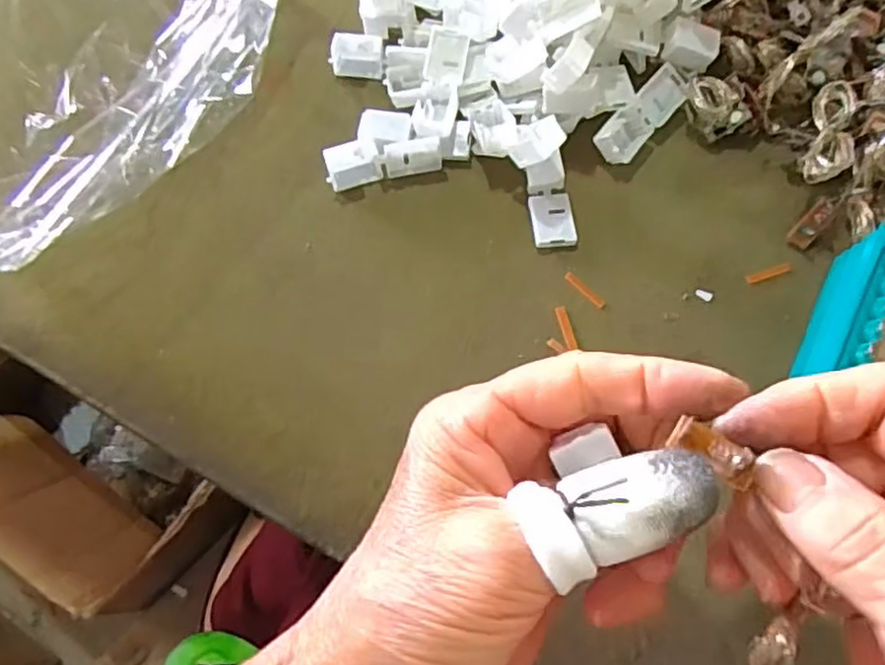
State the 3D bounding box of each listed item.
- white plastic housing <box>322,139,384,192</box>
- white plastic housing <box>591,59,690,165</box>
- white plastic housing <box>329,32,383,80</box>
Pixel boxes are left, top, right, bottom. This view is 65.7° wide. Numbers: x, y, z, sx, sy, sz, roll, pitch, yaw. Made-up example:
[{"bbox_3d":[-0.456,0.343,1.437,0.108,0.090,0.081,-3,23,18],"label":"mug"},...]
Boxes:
[{"bbox_3d":[-0.043,-0.080,0.330,0.027,0.018,0.013,-21,70,-7],"label":"white plastic housing"},{"bbox_3d":[0.097,-0.105,0.337,0.019,0.014,0.059,38,74,14],"label":"white plastic housing"},{"bbox_3d":[-0.043,-0.142,0.353,0.027,0.020,0.013,4,69,3],"label":"white plastic housing"}]

